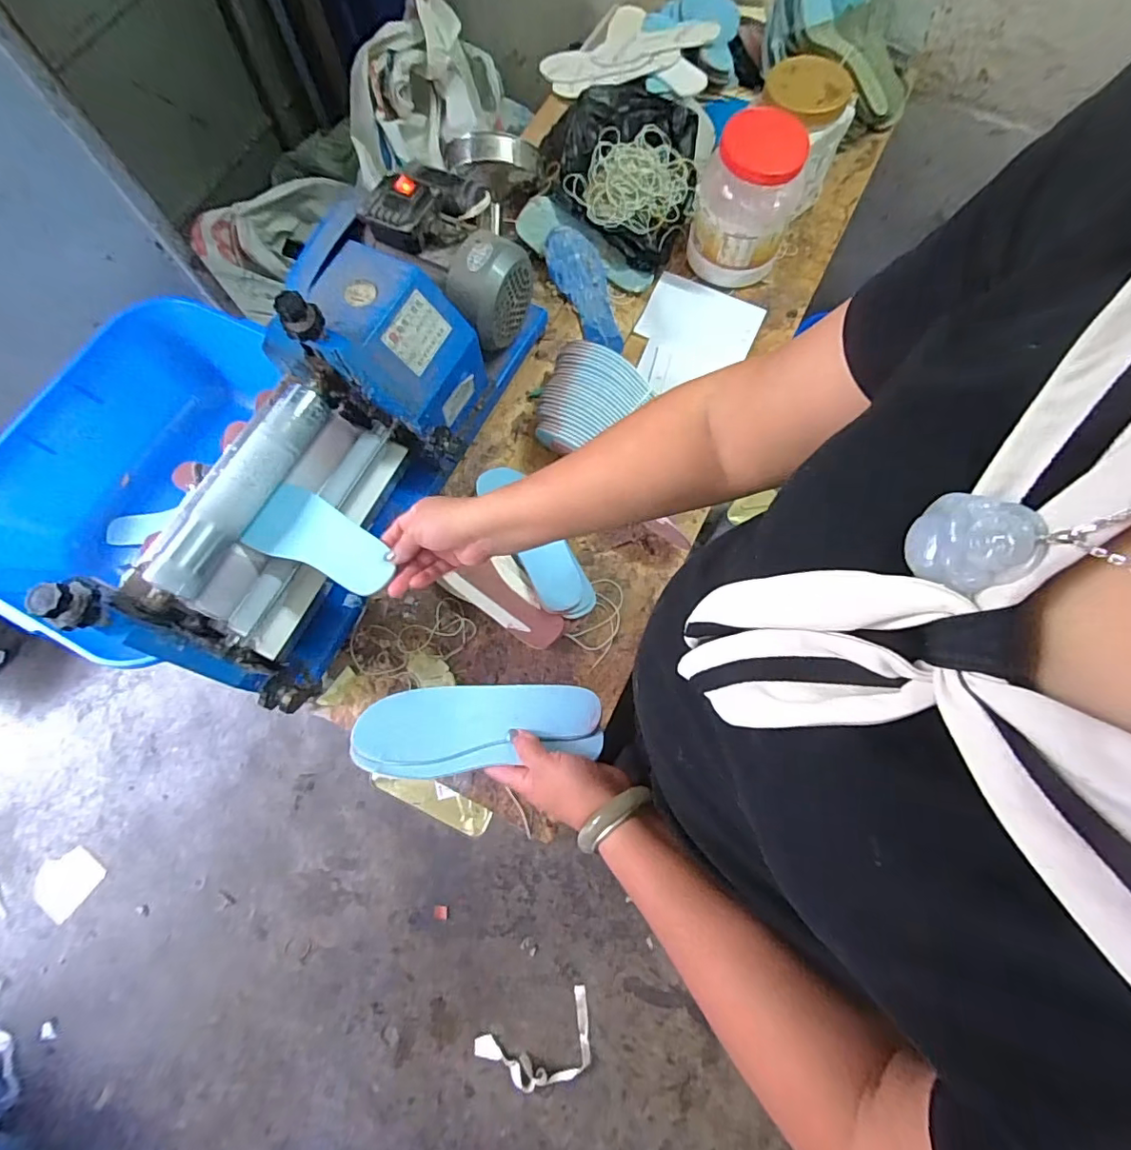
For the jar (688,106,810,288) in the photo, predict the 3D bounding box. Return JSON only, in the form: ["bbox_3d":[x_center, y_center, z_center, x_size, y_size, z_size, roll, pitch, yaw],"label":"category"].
[{"bbox_3d":[0.268,-0.551,0.805,0.135,0.178,0.134,0,73,1],"label":"jar"}]

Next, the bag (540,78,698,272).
[{"bbox_3d":[0.100,-0.684,0.892,0.277,0.066,0.295,31,76,10],"label":"bag"}]

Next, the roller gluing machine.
[{"bbox_3d":[-0.262,-0.188,0.647,0.235,0.241,0.628,19,74,7],"label":"roller gluing machine"}]

